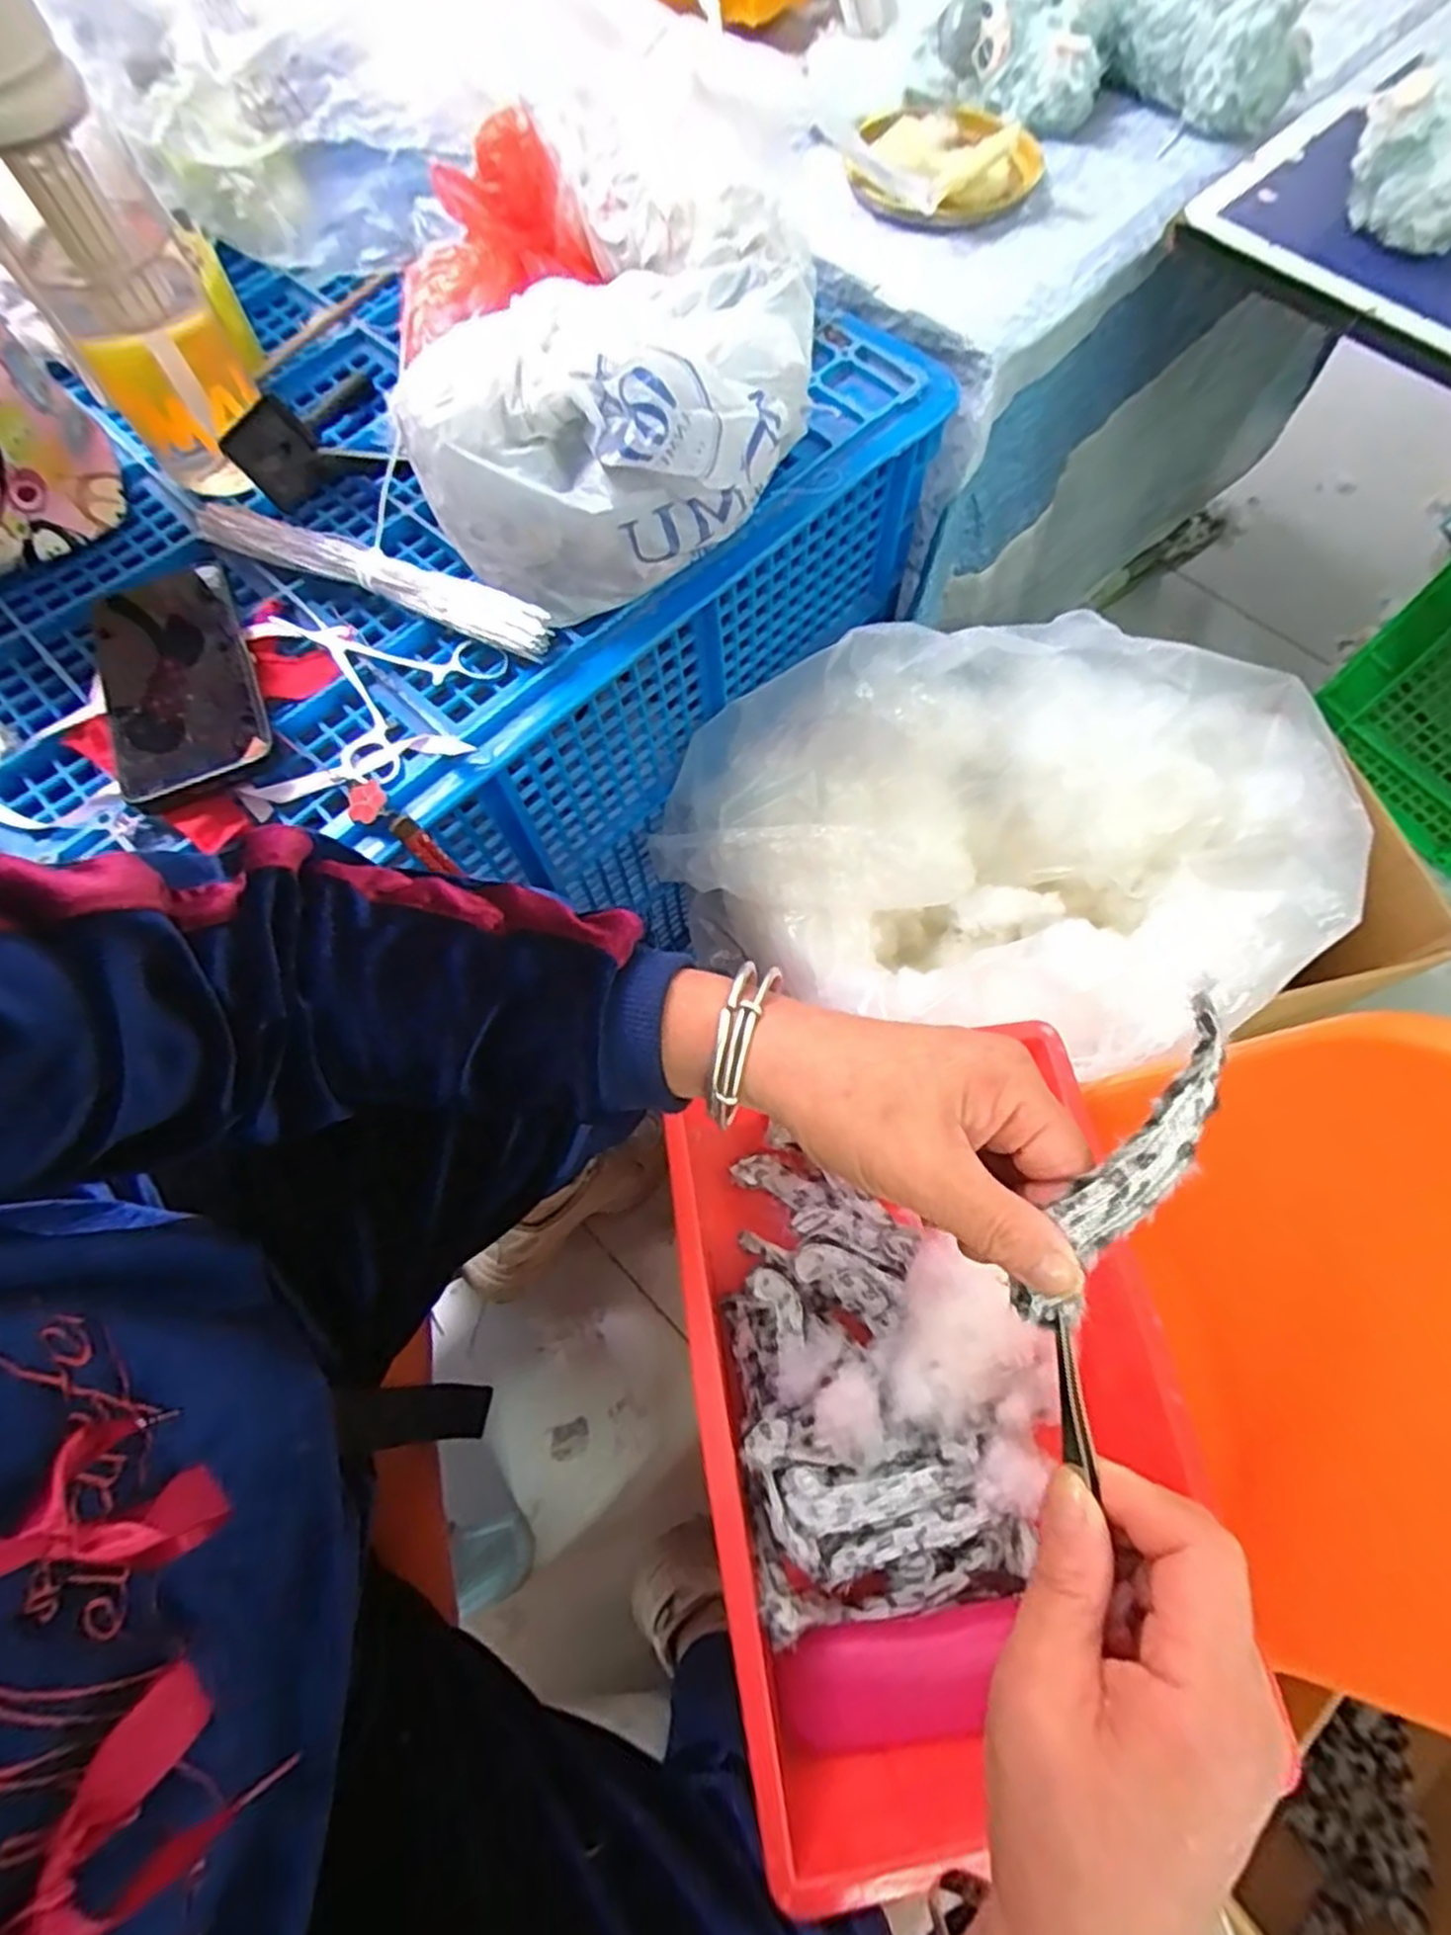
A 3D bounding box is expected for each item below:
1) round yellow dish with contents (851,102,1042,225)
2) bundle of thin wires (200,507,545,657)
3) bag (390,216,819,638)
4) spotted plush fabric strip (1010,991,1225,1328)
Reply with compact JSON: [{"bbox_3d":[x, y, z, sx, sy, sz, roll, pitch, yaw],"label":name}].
[{"bbox_3d":[0.146,-0.614,0.592,0.120,0.032,0.139,-34,72,-10],"label":"round yellow dish with contents"},{"bbox_3d":[-0.218,-0.240,0.471,0.256,0.018,0.025,23,71,10],"label":"bundle of thin wires"},{"bbox_3d":[-0.049,-0.302,0.437,0.239,0.094,0.135,-32,71,-10],"label":"bag"},{"bbox_3d":[0.136,0.065,0.258,0.026,0.012,0.120,37,82,14],"label":"spotted plush fabric strip"}]

